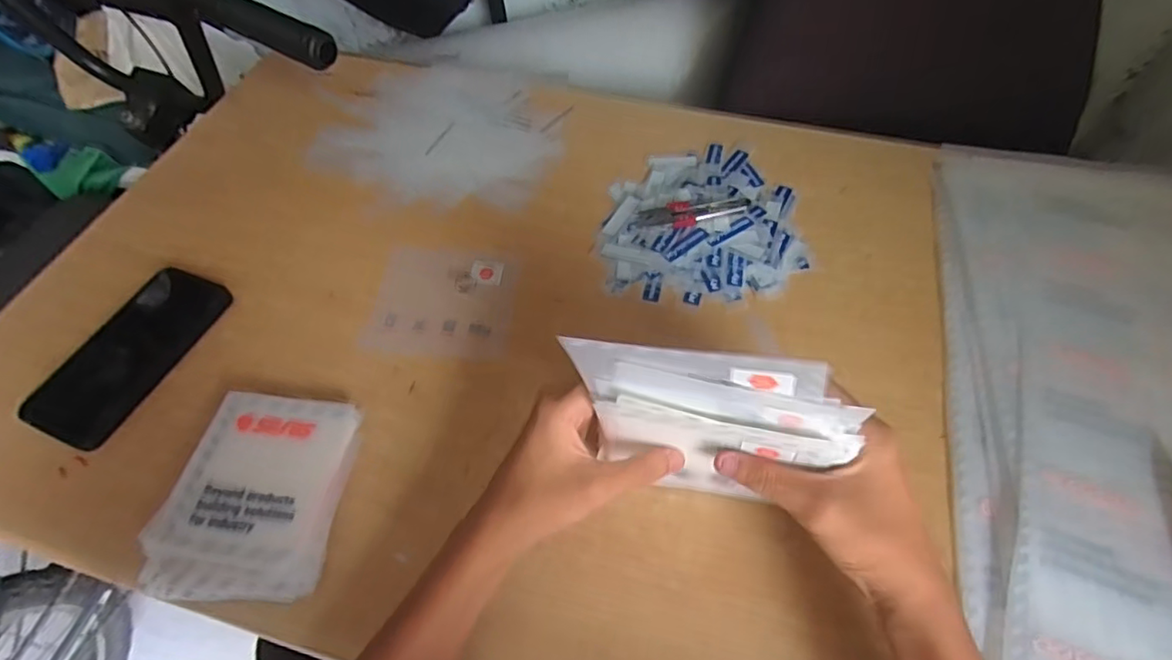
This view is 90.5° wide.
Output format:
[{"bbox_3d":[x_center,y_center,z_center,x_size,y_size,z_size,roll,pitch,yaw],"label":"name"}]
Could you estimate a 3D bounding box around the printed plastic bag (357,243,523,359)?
[{"bbox_3d":[-0.119,-0.028,0.491,0.117,0.004,0.108,4,57,5],"label":"printed plastic bag"}]

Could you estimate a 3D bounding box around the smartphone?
[{"bbox_3d":[-0.362,0.017,0.466,0.077,0.015,0.153,18,59,14],"label":"smartphone"}]

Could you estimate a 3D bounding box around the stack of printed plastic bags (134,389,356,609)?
[{"bbox_3d":[-0.218,0.109,0.392,0.106,0.026,0.133,4,57,5],"label":"stack of printed plastic bags"}]

